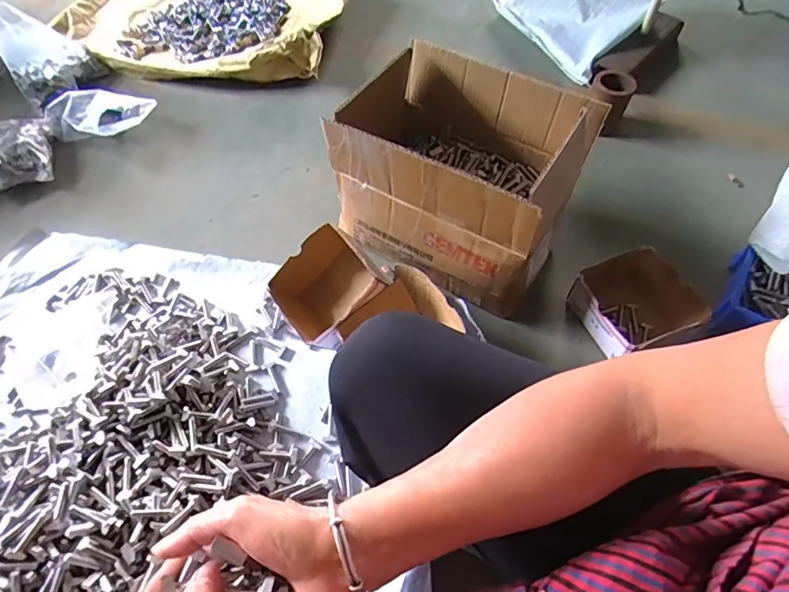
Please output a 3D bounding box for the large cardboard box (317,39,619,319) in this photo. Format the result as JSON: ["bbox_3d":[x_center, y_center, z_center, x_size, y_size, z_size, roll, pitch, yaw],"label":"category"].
[{"bbox_3d":[0.107,-0.187,0.730,0.325,0.240,0.247,33,65,19],"label":"large cardboard box"}]

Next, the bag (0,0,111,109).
[{"bbox_3d":[-0.746,-0.525,1.012,0.176,0.167,0.144,-35,65,-18],"label":"bag"}]

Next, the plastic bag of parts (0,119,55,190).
[{"bbox_3d":[-0.771,-0.289,0.947,0.134,0.063,0.168,-16,60,-9],"label":"plastic bag of parts"}]

